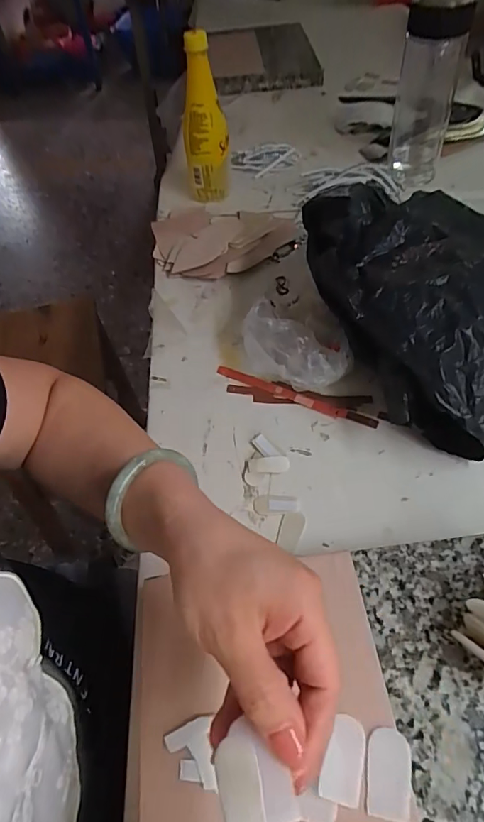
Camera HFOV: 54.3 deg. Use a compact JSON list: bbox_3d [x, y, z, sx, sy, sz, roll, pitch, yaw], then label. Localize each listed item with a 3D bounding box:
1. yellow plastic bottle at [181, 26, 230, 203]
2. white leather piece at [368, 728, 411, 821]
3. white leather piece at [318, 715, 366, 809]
[{"bbox_3d":[-0.053,-0.400,0.661,0.061,0.200,0.063,-5,52,0],"label":"yellow plastic bottle"},{"bbox_3d":[0.086,0.211,0.275,0.024,0.004,0.042,8,53,10],"label":"white leather piece"},{"bbox_3d":[0.060,0.205,0.278,0.023,0.004,0.042,18,54,1],"label":"white leather piece"}]

